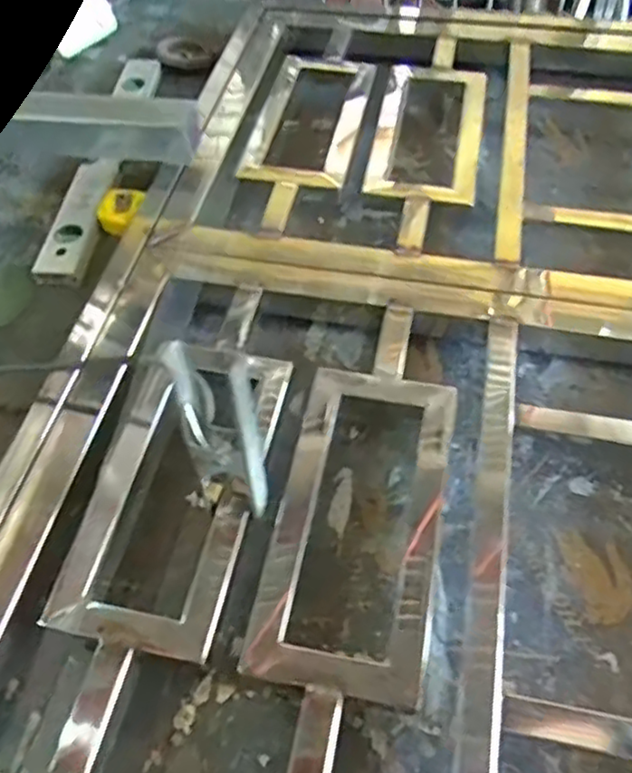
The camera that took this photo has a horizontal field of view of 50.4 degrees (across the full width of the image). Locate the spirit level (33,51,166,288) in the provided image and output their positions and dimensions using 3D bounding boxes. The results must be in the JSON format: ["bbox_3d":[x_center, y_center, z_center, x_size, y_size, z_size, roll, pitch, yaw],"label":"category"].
[{"bbox_3d":[-0.267,-0.297,0.858,0.065,0.028,0.426,3,55,7],"label":"spirit level"}]

